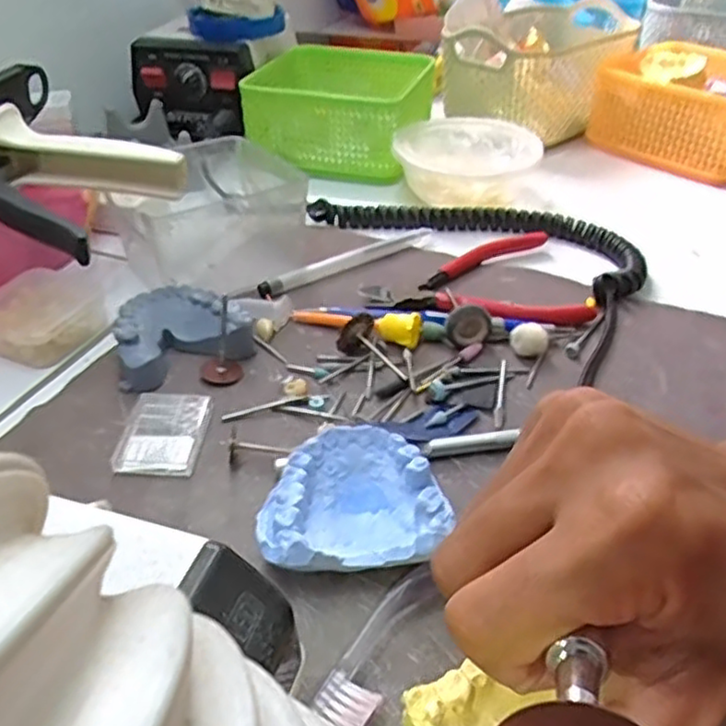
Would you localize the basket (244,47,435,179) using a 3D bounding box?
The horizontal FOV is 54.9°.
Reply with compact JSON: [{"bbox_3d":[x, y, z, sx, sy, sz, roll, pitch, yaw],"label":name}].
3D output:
[{"bbox_3d":[-0.016,-0.212,0.578,0.133,0.057,0.136,10,39,12],"label":"basket"}]

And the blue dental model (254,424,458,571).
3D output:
[{"bbox_3d":[-0.004,0.054,0.266,0.066,0.029,0.056,0,36,-1],"label":"blue dental model"}]

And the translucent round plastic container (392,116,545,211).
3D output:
[{"bbox_3d":[0.075,-0.145,0.513,0.103,0.042,0.089,5,39,5],"label":"translucent round plastic container"}]

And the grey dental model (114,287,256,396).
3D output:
[{"bbox_3d":[-0.092,-0.018,0.357,0.066,0.022,0.054,-13,38,-19],"label":"grey dental model"}]

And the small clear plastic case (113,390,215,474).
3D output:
[{"bbox_3d":[-0.089,0.031,0.311,0.035,0.005,0.046,3,36,3],"label":"small clear plastic case"}]

